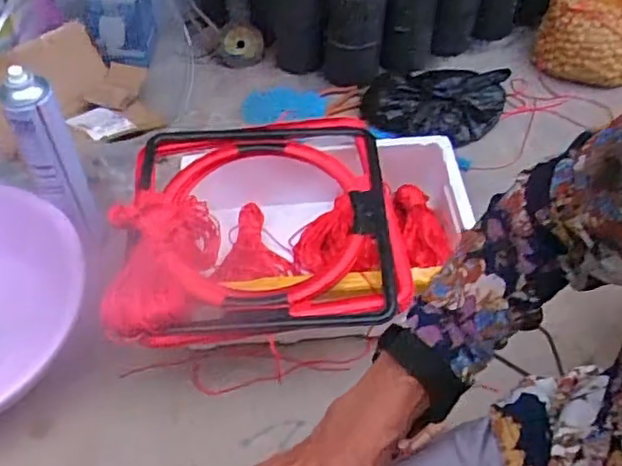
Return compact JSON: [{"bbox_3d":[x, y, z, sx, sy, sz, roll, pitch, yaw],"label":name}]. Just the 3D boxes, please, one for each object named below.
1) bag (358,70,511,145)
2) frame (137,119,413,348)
[{"bbox_3d":[0.224,-0.236,1.139,0.250,0.066,0.151,8,51,7],"label":"bag"},{"bbox_3d":[-0.060,-0.022,0.825,0.336,0.036,0.354,-4,51,-2],"label":"frame"}]

